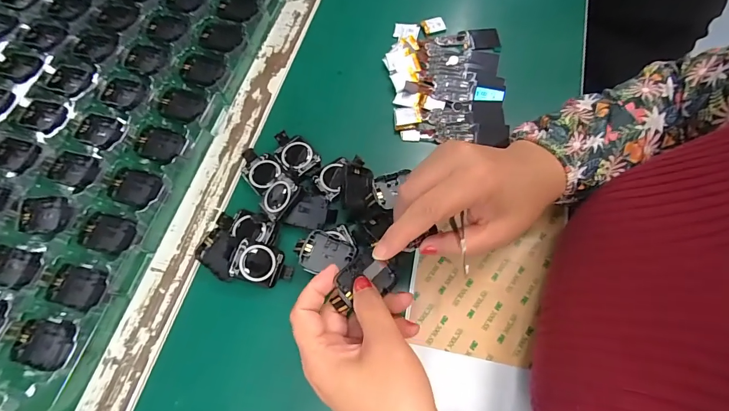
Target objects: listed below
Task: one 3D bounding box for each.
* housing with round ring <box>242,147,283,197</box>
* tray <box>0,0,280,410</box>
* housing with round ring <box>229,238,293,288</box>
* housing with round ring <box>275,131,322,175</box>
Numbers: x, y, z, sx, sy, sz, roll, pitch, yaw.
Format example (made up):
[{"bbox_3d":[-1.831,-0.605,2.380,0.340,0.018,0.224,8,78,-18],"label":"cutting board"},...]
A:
[{"bbox_3d":[-0.094,-0.032,0.338,0.046,0.016,0.031,42,73,16],"label":"housing with round ring"},{"bbox_3d":[-0.328,-0.107,0.374,0.356,0.014,0.484,14,68,6],"label":"tray"},{"bbox_3d":[-0.083,0.048,0.298,0.048,0.010,0.032,22,65,-21],"label":"housing with round ring"},{"bbox_3d":[-0.066,-0.049,0.346,0.031,0.011,0.049,-37,71,-14],"label":"housing with round ring"}]

